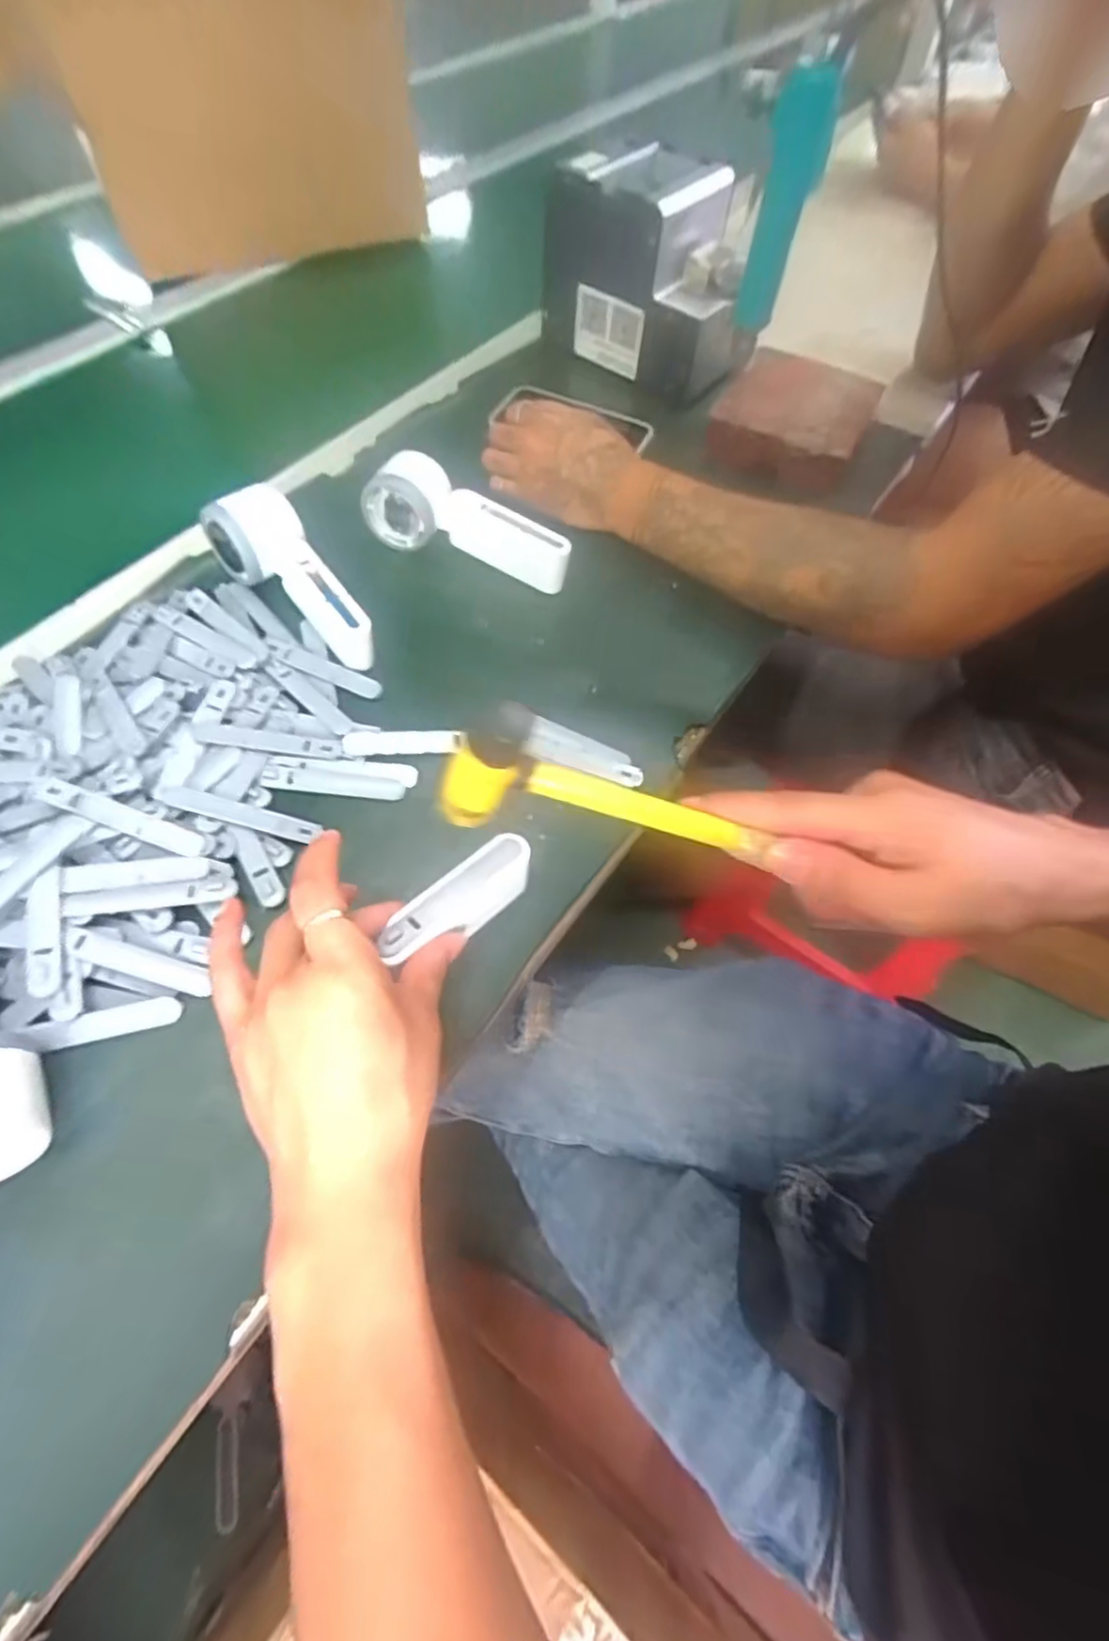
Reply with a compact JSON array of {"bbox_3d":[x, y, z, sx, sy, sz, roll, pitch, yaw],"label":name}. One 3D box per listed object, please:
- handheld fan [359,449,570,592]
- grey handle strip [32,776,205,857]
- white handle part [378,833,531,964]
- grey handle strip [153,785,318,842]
[{"bbox_3d":[-0.065,-0.237,0.531,0.166,0.063,0.054,15,60,6],"label":"handheld fan"},{"bbox_3d":[-0.254,-0.002,0.389,0.096,0.007,0.015,23,60,-8],"label":"grey handle strip"},{"bbox_3d":[-0.052,0.044,0.363,0.095,0.024,0.029,-33,66,-29],"label":"white handle part"},{"bbox_3d":[-0.193,-0.005,0.409,0.094,0.004,0.016,16,59,-8],"label":"grey handle strip"}]

